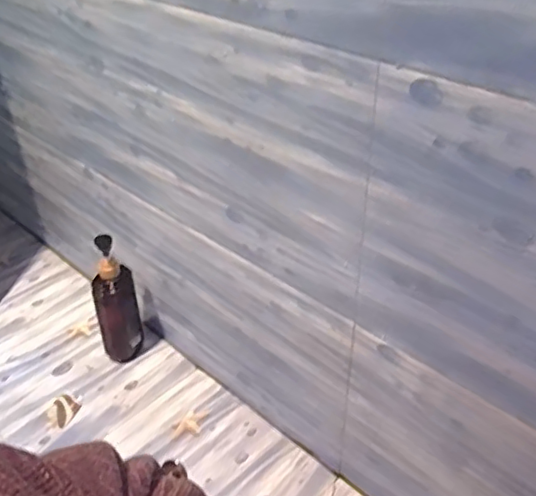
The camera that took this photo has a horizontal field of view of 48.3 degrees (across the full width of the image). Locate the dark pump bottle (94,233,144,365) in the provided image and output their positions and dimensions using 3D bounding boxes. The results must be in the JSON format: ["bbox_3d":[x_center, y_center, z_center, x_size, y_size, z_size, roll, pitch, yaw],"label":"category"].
[{"bbox_3d":[-0.245,0.089,0.971,0.063,0.232,0.056,-5,36,-6],"label":"dark pump bottle"}]

